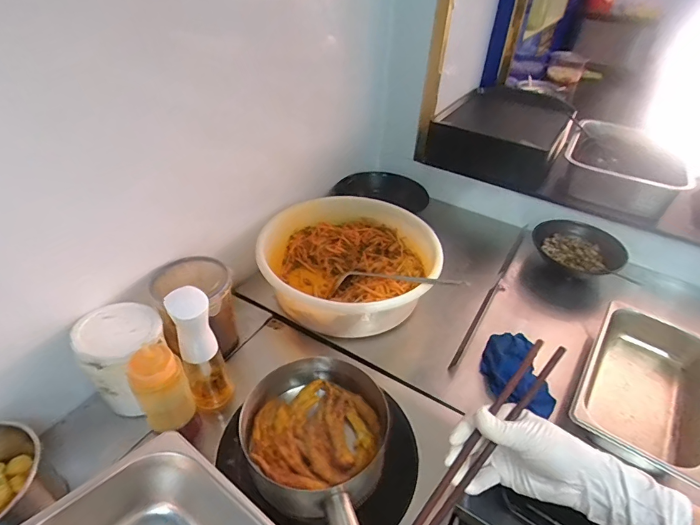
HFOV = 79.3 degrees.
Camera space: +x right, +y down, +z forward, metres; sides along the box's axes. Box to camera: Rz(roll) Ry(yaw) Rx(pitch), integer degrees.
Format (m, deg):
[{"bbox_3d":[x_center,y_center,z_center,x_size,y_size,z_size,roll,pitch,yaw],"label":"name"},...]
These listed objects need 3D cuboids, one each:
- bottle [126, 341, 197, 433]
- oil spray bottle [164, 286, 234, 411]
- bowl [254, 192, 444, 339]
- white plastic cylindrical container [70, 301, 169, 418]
[{"bbox_3d":[-0.266,0.167,0.588,0.067,0.132,0.073,2,39,-2],"label":"bottle"},{"bbox_3d":[-0.220,0.133,0.628,0.061,0.233,0.046,-18,44,-24],"label":"oil spray bottle"},{"bbox_3d":[0.001,0.003,0.890,0.346,0.123,0.342,2,39,-2],"label":"bowl"},{"bbox_3d":[-0.331,0.156,0.646,0.132,0.152,0.116,31,47,30],"label":"white plastic cylindrical container"}]

